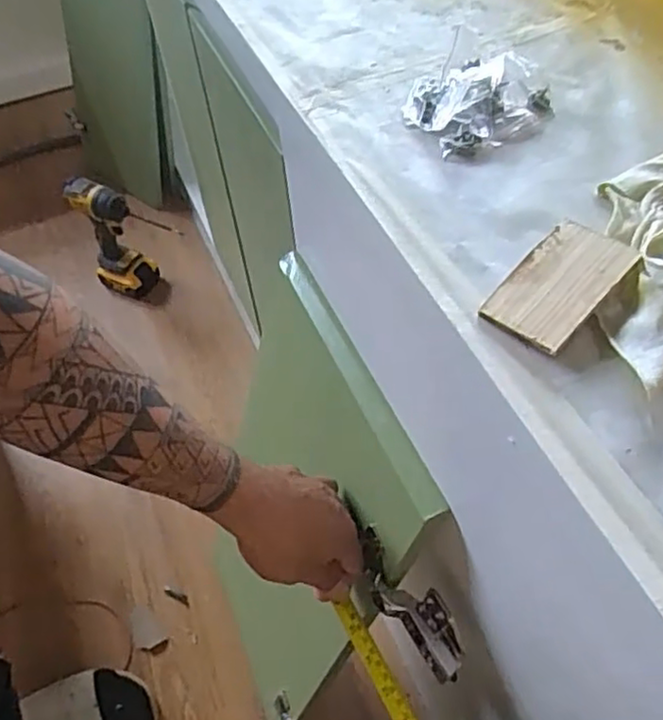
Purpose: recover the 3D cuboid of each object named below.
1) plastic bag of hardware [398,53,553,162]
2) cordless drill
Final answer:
[{"bbox_3d":[0.096,-0.179,0.441,0.088,0.026,0.079,-24,55,-14],"label":"plastic bag of hardware"},{"bbox_3d":[-0.414,-0.232,1.326,0.185,0.264,0.066,8,54,10],"label":"cordless drill"}]

